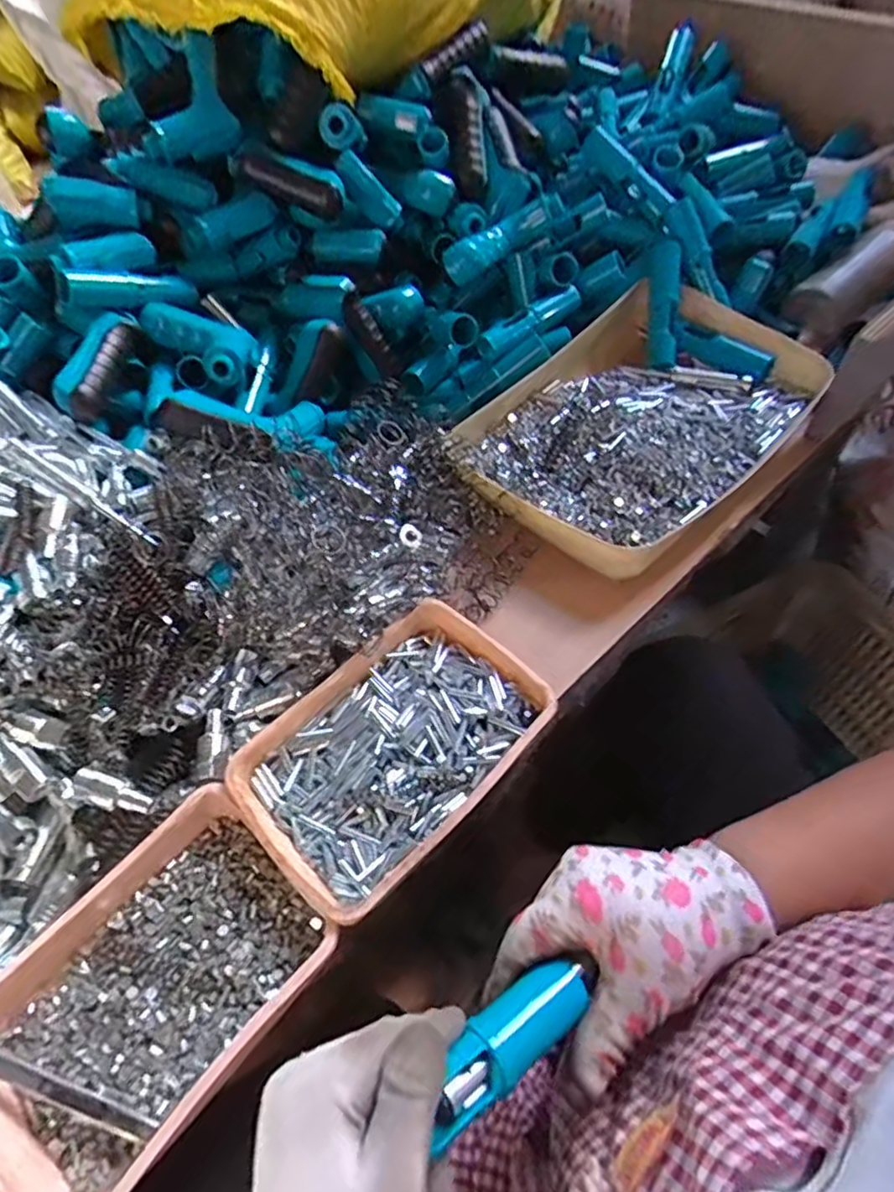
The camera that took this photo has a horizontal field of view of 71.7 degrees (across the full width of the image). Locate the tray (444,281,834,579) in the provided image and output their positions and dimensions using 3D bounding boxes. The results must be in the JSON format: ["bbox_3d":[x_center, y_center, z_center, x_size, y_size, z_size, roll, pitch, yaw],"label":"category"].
[{"bbox_3d":[0.181,-0.168,0.602,0.340,0.059,0.240,-39,61,-20],"label":"tray"}]

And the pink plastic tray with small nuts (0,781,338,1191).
[{"bbox_3d":[-0.177,0.230,0.367,0.143,0.047,0.194,34,64,24],"label":"pink plastic tray with small nuts"}]

